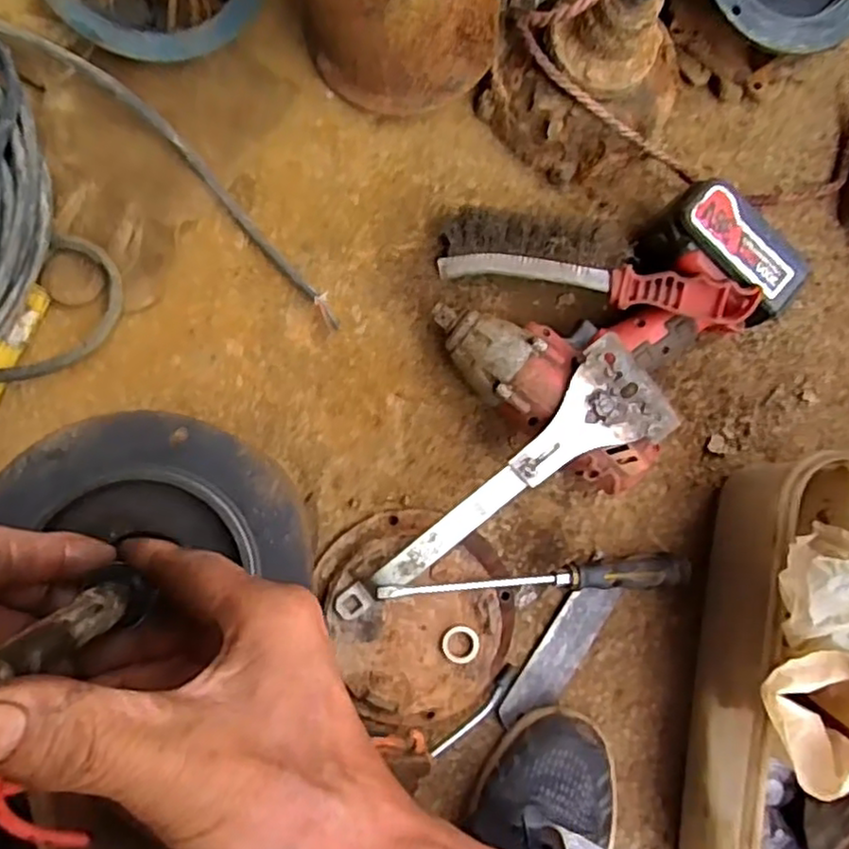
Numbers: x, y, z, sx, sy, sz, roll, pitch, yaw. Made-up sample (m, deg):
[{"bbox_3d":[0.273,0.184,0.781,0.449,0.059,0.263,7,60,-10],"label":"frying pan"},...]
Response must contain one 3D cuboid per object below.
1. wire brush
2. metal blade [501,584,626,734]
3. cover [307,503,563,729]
[{"bbox_3d":[0.123,-0.113,0.496,0.224,0.032,0.046,16,84,8],"label":"wire brush"},{"bbox_3d":[0.105,0.177,0.523,0.036,0.005,0.126,34,85,-5],"label":"metal blade"},{"bbox_3d":[0.001,0.137,0.488,0.143,0.037,0.157,-21,90,-7],"label":"cover"}]

